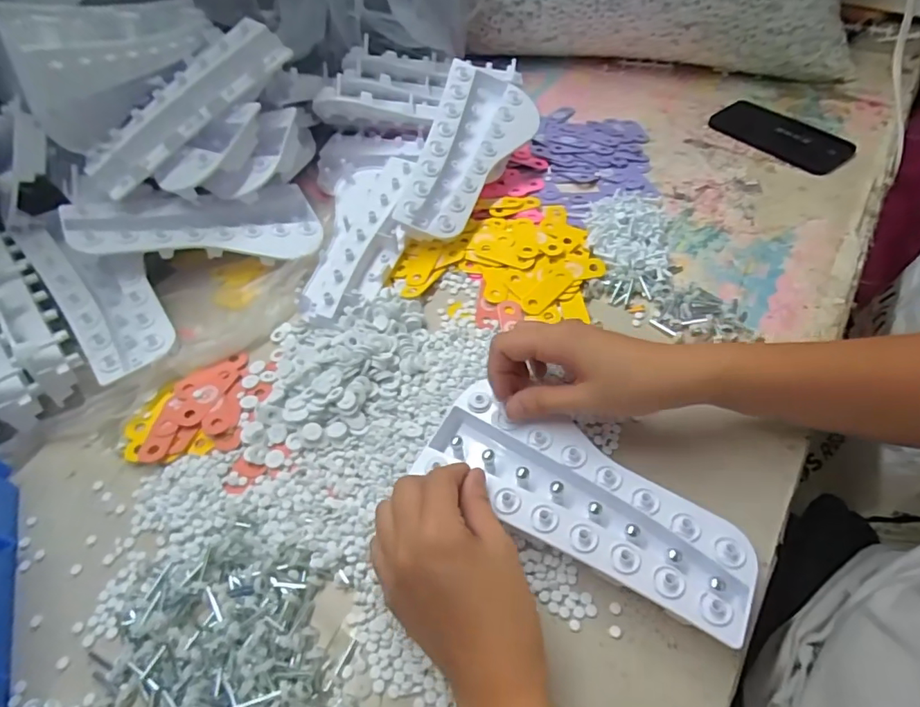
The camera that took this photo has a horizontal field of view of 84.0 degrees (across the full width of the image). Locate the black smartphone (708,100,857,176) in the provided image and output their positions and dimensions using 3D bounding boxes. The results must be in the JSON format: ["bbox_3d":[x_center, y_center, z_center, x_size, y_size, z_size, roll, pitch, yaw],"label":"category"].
[{"bbox_3d":[0.406,-0.280,0.648,0.090,0.015,0.164,-32,59,-20],"label":"black smartphone"}]

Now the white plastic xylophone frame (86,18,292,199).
[{"bbox_3d":[-0.266,-0.241,0.502,0.048,0.038,0.218,36,77,25],"label":"white plastic xylophone frame"}]

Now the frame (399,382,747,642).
[{"bbox_3d":[0.081,0.102,0.359,0.230,0.034,0.083,27,59,28],"label":"frame"}]

